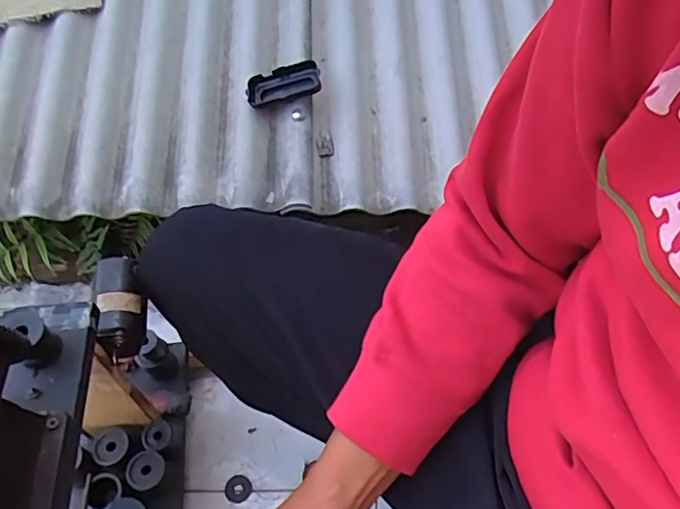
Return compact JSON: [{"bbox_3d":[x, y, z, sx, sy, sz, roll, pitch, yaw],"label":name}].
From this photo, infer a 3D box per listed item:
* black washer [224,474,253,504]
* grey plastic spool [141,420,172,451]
[{"bbox_3d":[-0.137,0.317,0.747,0.036,0.004,0.034,0,57,0],"label":"black washer"},{"bbox_3d":[-0.225,0.227,0.686,0.035,0.030,0.036,34,63,20],"label":"grey plastic spool"}]

